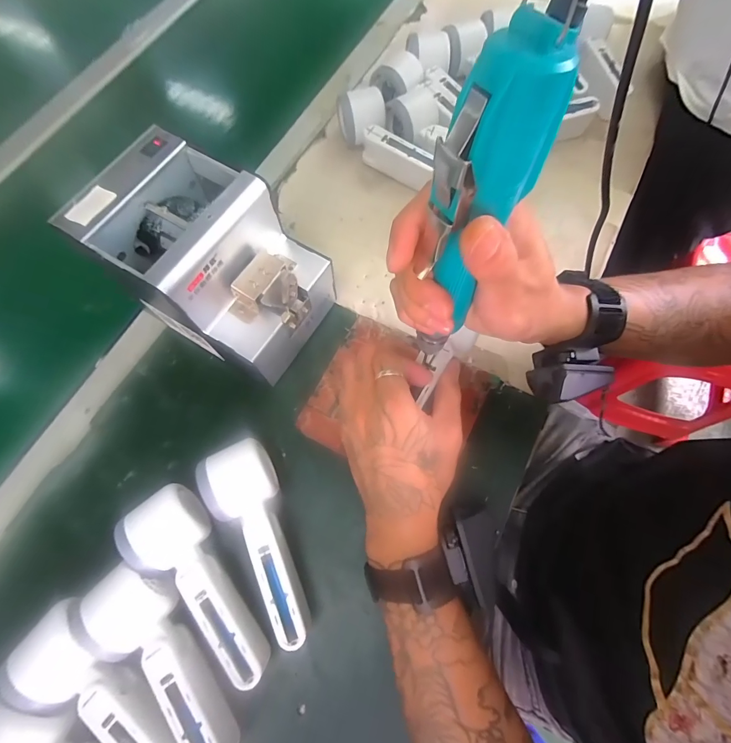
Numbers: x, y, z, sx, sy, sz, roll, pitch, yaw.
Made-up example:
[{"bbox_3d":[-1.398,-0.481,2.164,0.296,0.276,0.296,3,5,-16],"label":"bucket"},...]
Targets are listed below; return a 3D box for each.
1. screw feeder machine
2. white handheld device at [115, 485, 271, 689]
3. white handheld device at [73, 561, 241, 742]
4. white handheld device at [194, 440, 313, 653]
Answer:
[{"bbox_3d":[-0.130,-0.093,0.351,0.178,0.144,0.122,29,73,11],"label":"screw feeder machine"},{"bbox_3d":[-0.130,0.170,0.309,0.162,0.048,0.058,43,77,15],"label":"white handheld device"},{"bbox_3d":[-0.149,0.221,0.288,0.057,0.051,0.157,-43,75,-13],"label":"white handheld device"},{"bbox_3d":[-0.087,0.141,0.323,0.056,0.044,0.161,-27,72,-8],"label":"white handheld device"}]

